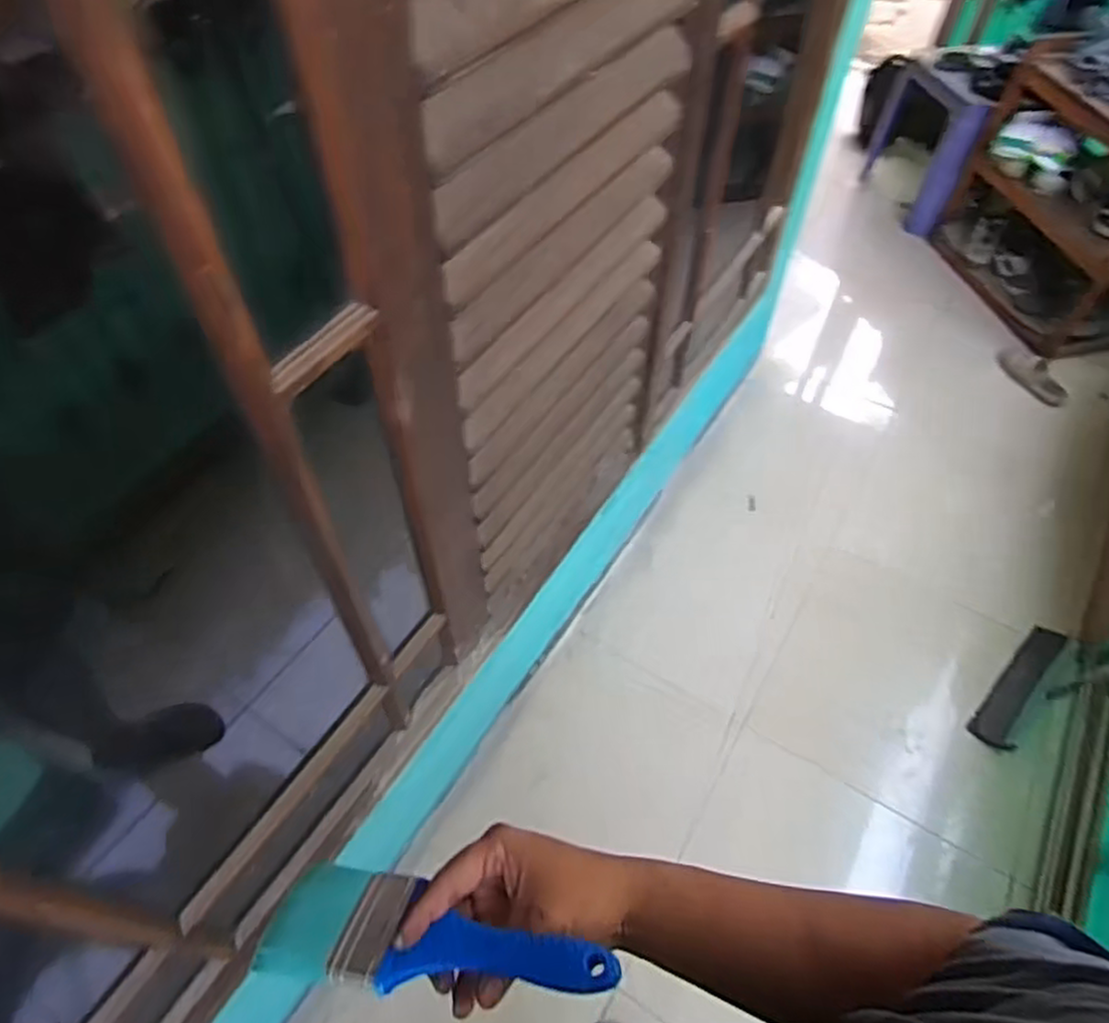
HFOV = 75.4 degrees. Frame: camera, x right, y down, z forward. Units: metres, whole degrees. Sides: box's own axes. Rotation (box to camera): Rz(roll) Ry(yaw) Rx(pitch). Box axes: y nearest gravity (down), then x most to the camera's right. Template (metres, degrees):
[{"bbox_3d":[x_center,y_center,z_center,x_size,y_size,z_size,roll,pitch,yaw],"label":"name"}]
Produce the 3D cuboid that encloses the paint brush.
[{"bbox_3d":[-0.064,0.240,0.403,0.198,0.019,0.057,1,53,15],"label":"paint brush"}]

